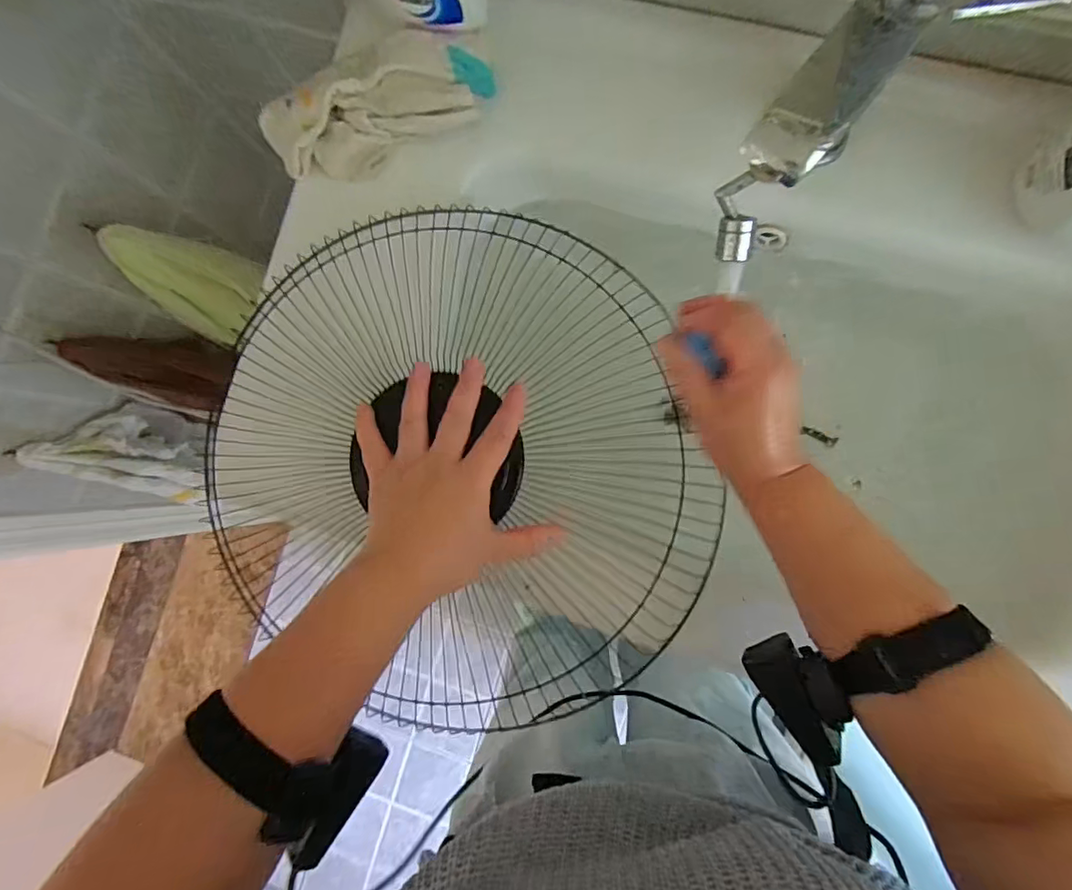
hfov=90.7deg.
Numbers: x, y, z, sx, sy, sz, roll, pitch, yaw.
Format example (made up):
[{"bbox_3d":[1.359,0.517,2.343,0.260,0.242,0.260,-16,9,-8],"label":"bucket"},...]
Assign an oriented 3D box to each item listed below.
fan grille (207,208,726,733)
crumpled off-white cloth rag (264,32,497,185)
[{"bbox_3d":[-0.064,0.013,0.379,0.345,0.032,0.364,0,87,6],"label":"fan grille"},{"bbox_3d":[-0.131,-0.274,0.430,0.194,0.036,0.083,-18,86,5],"label":"crumpled off-white cloth rag"}]

